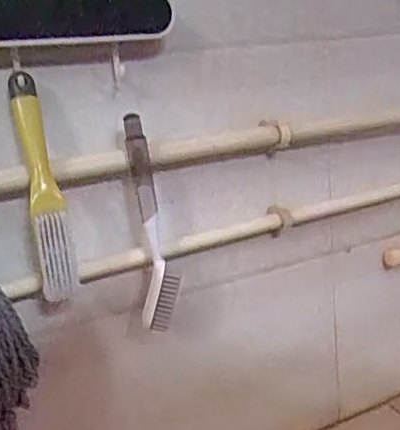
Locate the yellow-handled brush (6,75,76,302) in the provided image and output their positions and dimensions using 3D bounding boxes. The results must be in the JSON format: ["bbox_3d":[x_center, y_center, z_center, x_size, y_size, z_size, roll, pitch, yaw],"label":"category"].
[{"bbox_3d":[-0.155,-0.029,0.556,0.032,0.221,0.041,-10,-4,-18],"label":"yellow-handled brush"}]

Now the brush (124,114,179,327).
[{"bbox_3d":[-0.050,0.012,0.621,0.047,0.234,0.035,-6,15,-2],"label":"brush"}]

